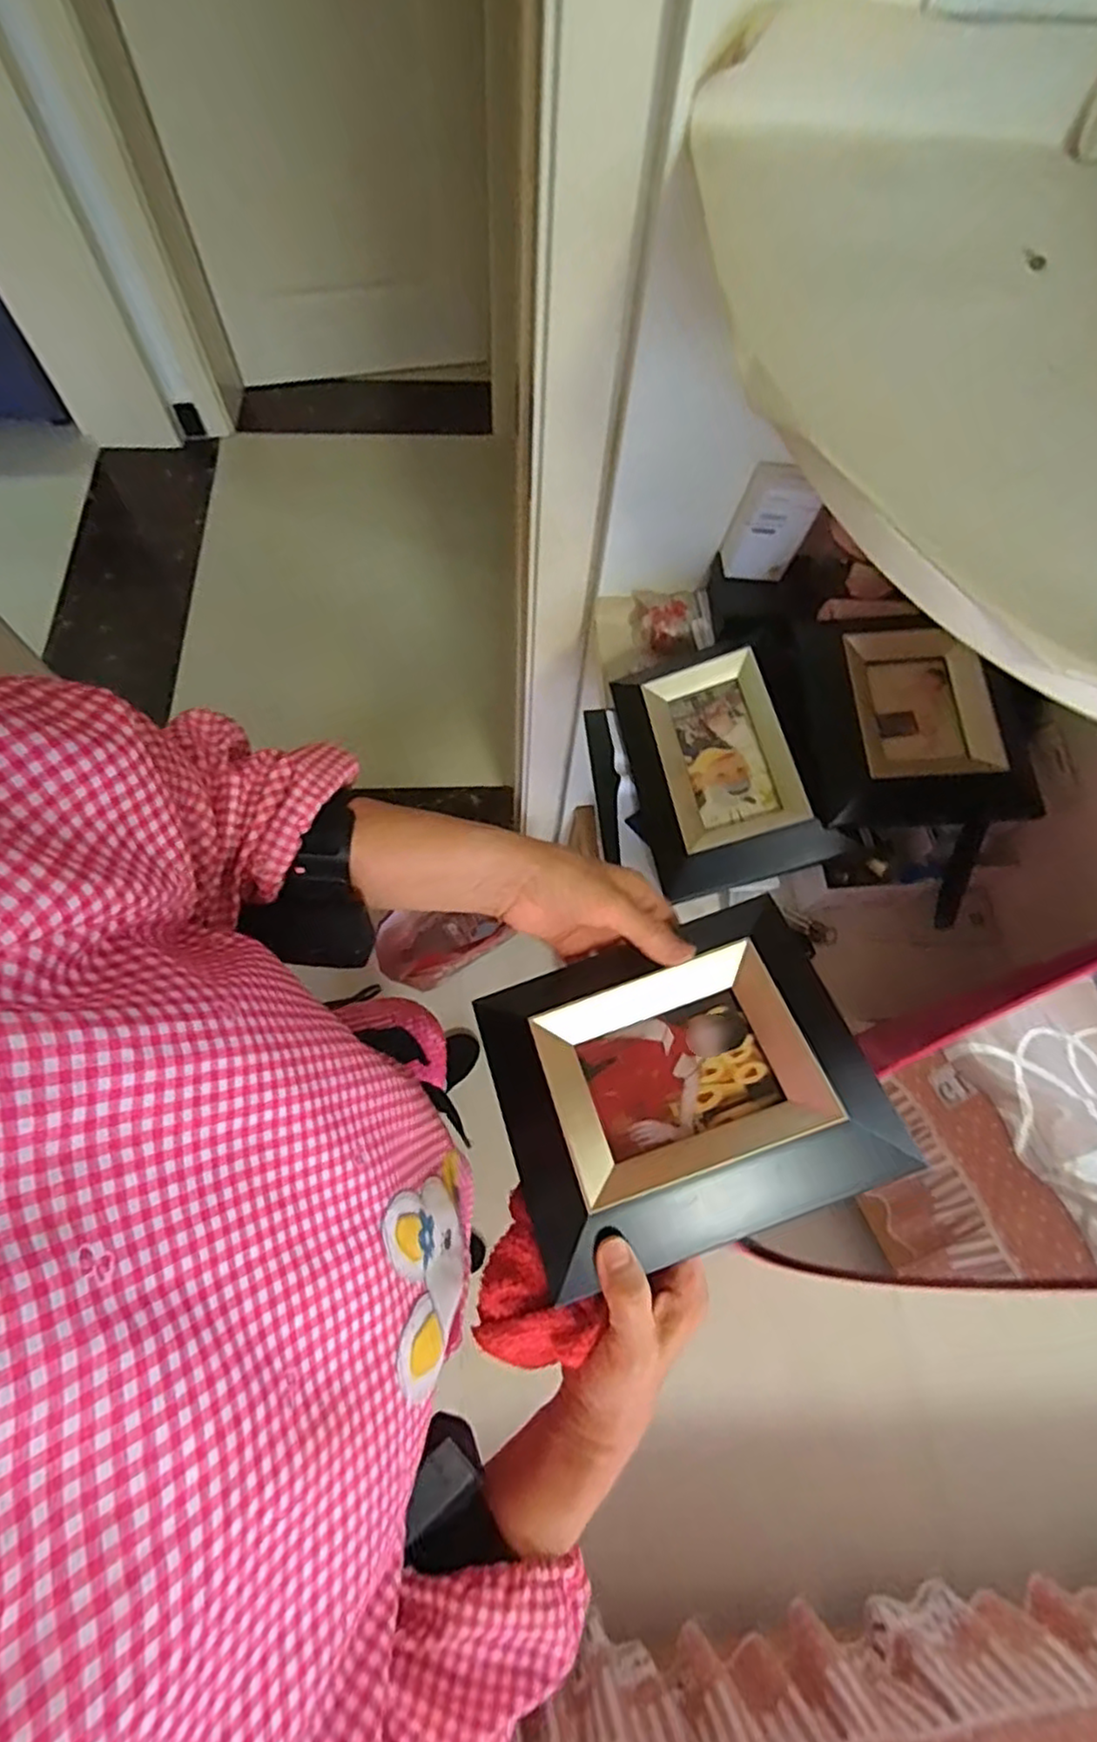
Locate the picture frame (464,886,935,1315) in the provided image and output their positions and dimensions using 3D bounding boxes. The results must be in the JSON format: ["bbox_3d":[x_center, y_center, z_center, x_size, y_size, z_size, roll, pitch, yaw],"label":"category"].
[{"bbox_3d":[0.073,0.118,0.392,0.195,0.027,0.163,-19,57,-2],"label":"picture frame"}]

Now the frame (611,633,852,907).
[{"bbox_3d":[0.158,-0.104,0.653,0.155,0.026,0.243,-15,64,9],"label":"frame"}]

